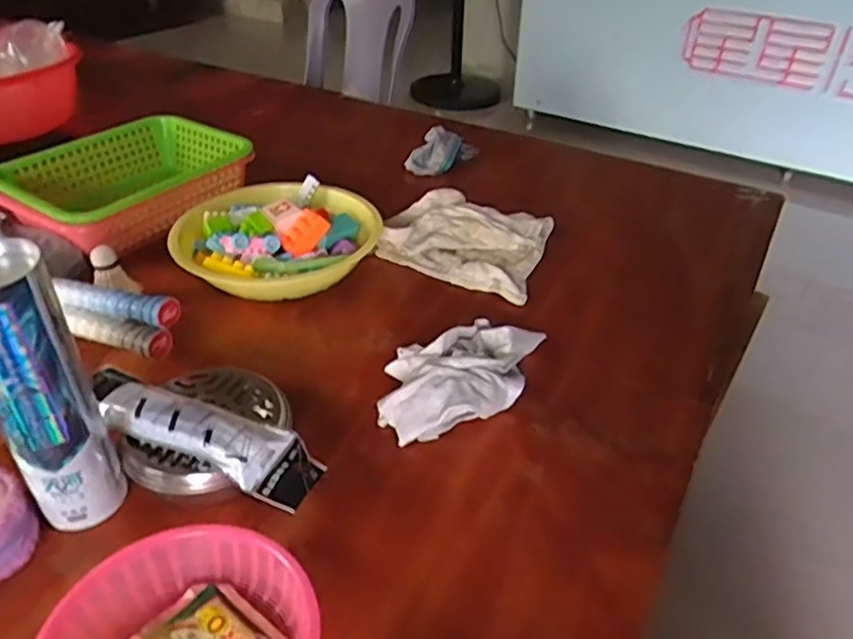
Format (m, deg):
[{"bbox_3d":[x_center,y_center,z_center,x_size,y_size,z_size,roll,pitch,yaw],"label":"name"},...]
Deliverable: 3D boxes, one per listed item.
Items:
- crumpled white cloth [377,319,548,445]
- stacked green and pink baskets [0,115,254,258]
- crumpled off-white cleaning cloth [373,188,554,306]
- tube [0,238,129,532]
[{"bbox_3d":[0.046,0.052,0.652,0.206,0.048,0.104,-23,43,-28],"label":"crumpled white cloth"},{"bbox_3d":[-0.421,-0.177,0.924,0.211,0.112,0.291,23,42,26],"label":"stacked green and pink baskets"},{"bbox_3d":[0.051,-0.114,0.882,0.228,0.029,0.192,16,40,19],"label":"crumpled off-white cleaning cloth"},{"bbox_3d":[-0.283,0.059,0.482,0.065,0.229,0.066,-17,41,-22],"label":"tube"}]

